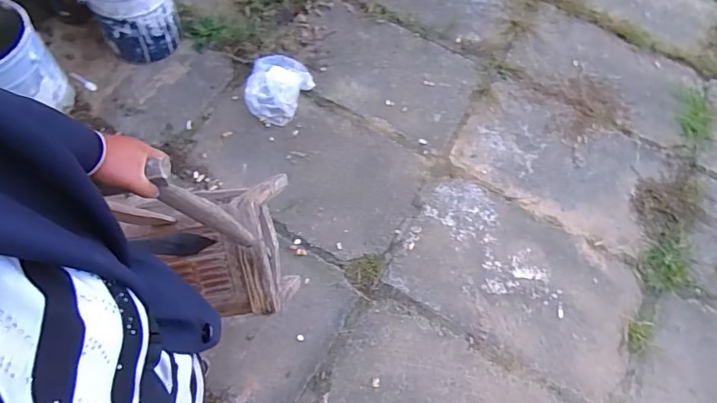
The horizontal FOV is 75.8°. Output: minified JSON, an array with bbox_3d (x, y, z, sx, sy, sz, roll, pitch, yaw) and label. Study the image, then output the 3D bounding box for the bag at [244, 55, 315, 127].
[{"bbox_3d":[-0.310,-0.442,1.764,0.238,0.064,0.306,27,64,8],"label":"bag"}]

